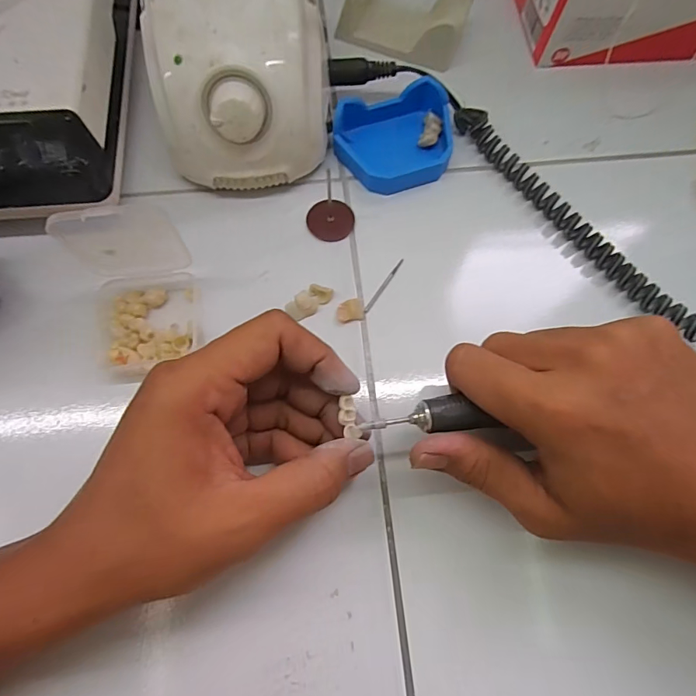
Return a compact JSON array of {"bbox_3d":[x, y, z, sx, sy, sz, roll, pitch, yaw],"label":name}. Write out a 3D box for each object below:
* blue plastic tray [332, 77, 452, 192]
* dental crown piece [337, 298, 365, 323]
[{"bbox_3d":[0.032,-0.138,0.291,0.079,0.024,0.064,-13,72,-6],"label":"blue plastic tray"},{"bbox_3d":[0.002,-0.023,0.263,0.017,0.006,0.014,-11,72,-6],"label":"dental crown piece"}]

